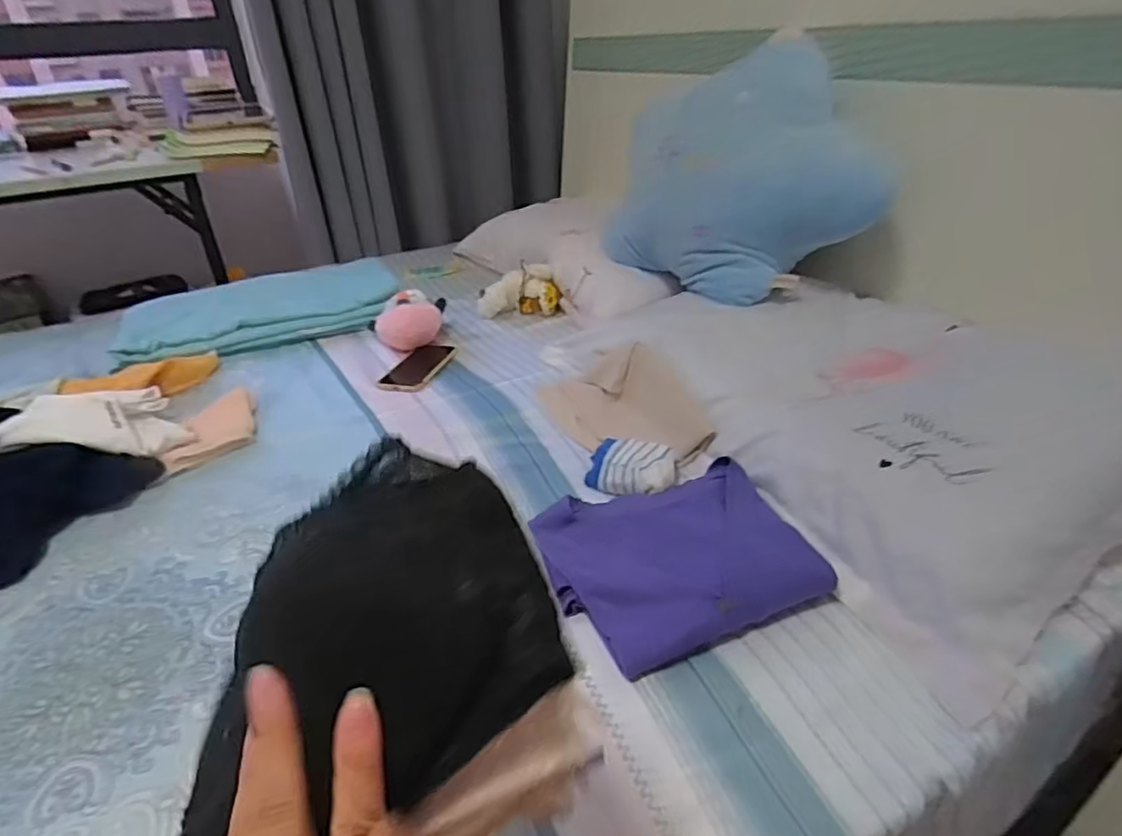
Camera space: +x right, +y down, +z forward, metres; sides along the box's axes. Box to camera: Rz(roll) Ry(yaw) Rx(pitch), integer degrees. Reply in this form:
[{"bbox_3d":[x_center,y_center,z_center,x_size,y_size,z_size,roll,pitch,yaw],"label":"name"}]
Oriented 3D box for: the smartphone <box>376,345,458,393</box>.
[{"bbox_3d":[-0.233,-0.088,1.019,0.072,0.007,0.171,6,35,15],"label":"smartphone"}]

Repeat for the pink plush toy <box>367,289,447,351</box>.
[{"bbox_3d":[-0.270,-0.175,1.095,0.138,0.076,0.100,-12,34,-12],"label":"pink plush toy"}]

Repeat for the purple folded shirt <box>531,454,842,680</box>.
[{"bbox_3d":[0.111,0.134,0.599,0.235,0.048,0.183,-13,34,-13],"label":"purple folded shirt"}]

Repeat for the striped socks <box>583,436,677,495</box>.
[{"bbox_3d":[0.083,0.058,0.730,0.101,0.032,0.068,13,37,24],"label":"striped socks"}]

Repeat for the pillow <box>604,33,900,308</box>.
[{"bbox_3d":[0.229,-0.345,0.948,0.098,0.408,0.356,-12,72,-51],"label":"pillow"}]

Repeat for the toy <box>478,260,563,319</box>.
[{"bbox_3d":[-0.080,-0.235,1.163,0.154,0.089,0.064,-3,33,2],"label":"toy"}]

